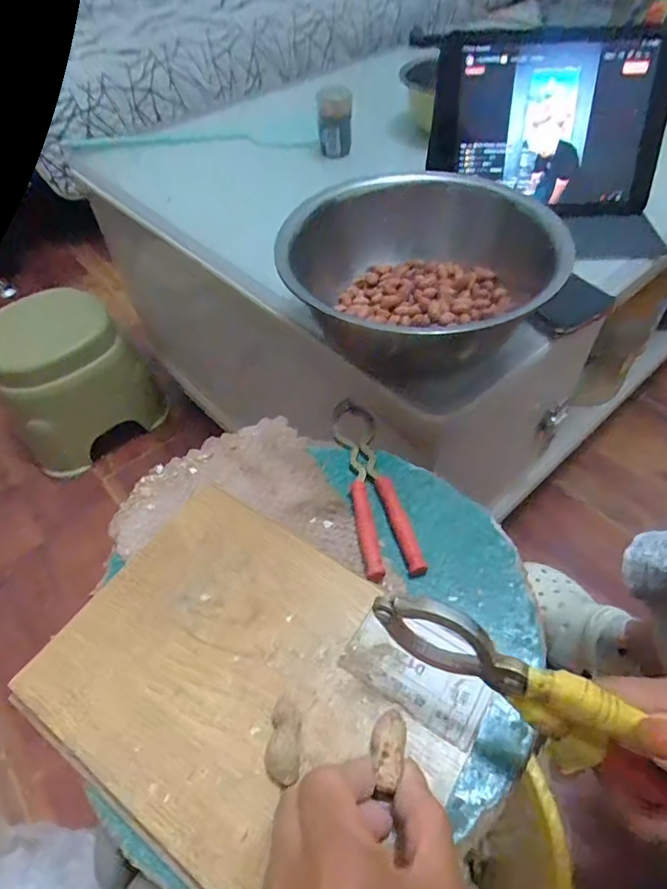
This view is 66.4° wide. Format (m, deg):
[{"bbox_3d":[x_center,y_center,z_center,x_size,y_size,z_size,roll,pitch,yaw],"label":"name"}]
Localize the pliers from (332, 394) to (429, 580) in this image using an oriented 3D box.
[{"bbox_3d":[0.026,0.020,0.374,0.038,0.014,0.167,-10,52,-4],"label":"pliers"}]

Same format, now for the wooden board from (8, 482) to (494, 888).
[{"bbox_3d":[-0.046,0.129,0.285,0.226,0.020,0.165,27,58,23],"label":"wooden board"}]

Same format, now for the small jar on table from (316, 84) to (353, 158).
[{"bbox_3d":[0.002,-0.433,0.688,0.046,0.081,0.044,-2,51,2],"label":"small jar on table"}]

